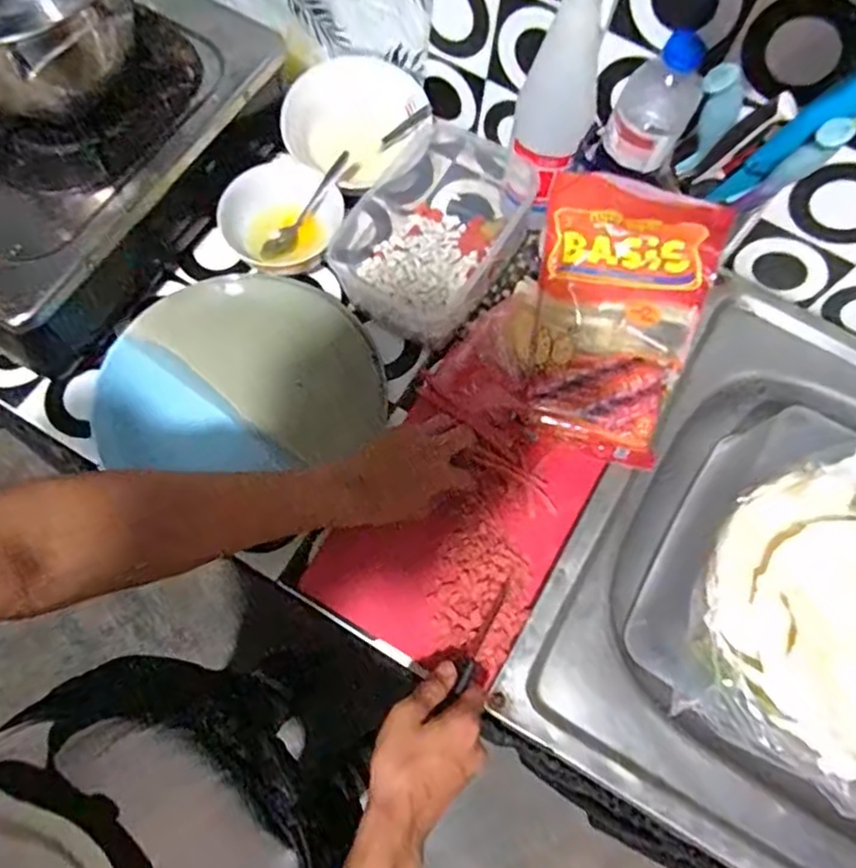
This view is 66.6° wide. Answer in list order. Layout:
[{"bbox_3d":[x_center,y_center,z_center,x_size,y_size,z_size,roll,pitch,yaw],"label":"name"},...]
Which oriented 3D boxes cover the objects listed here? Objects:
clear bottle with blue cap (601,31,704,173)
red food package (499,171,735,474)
[{"bbox_3d":[0.186,-0.268,0.532,0.060,0.104,0.048,24,71,6],"label":"clear bottle with blue cap"},{"bbox_3d":[0.154,-0.098,0.579,0.156,0.027,0.227,15,105,7],"label":"red food package"}]

